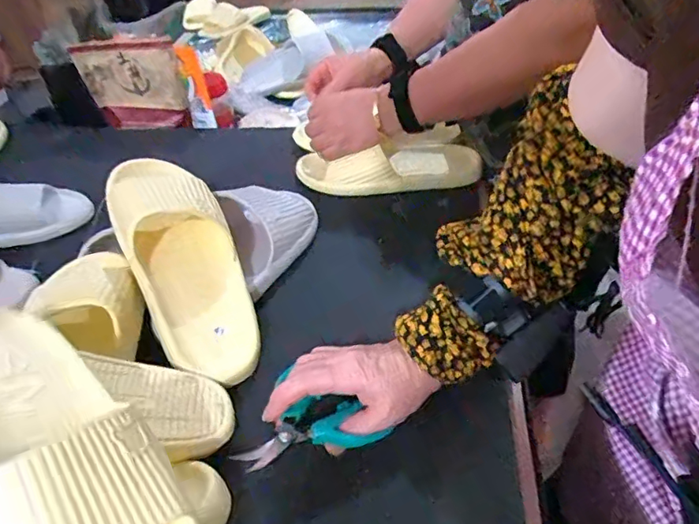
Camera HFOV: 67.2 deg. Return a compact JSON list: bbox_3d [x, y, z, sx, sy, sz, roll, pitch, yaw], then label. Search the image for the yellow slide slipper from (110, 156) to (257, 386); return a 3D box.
[{"bbox_3d":[-0.159,-0.003,0.501,0.105,0.062,0.270,-20,67,-19],"label":"yellow slide slipper"}]

